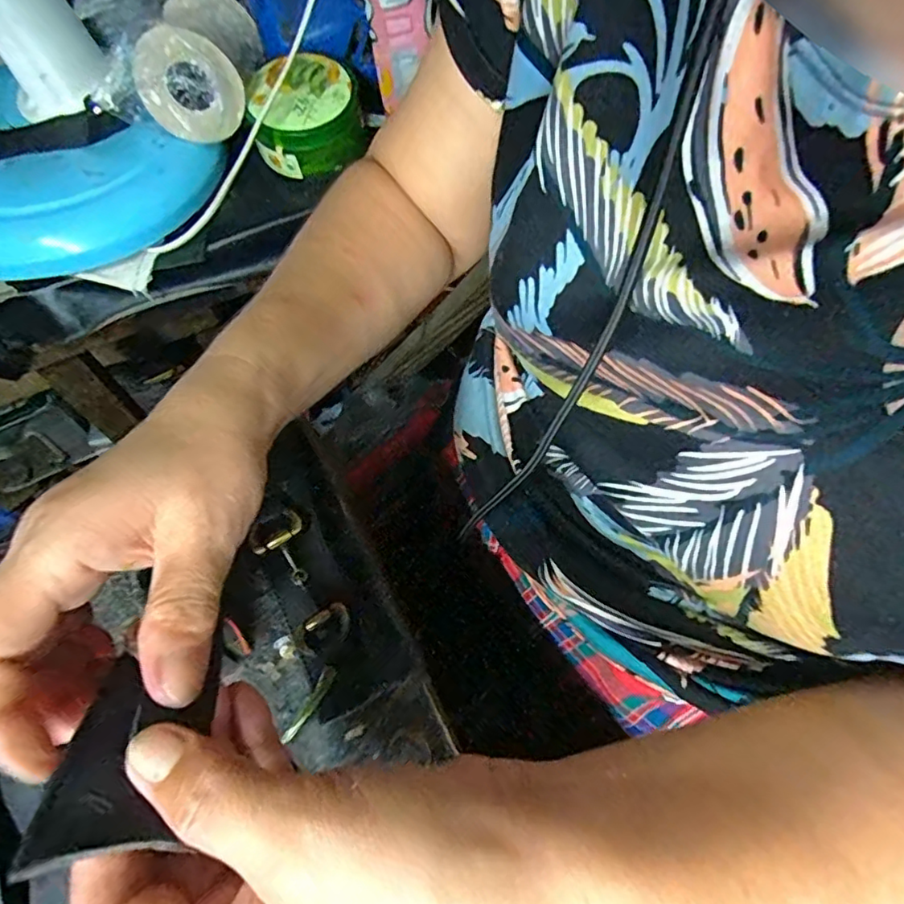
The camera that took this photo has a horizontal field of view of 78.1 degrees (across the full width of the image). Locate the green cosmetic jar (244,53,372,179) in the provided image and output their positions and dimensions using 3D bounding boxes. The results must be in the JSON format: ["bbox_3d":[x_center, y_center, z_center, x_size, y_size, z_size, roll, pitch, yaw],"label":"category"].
[{"bbox_3d":[-0.133,-0.313,0.516,0.096,0.061,0.087,-10,63,-2],"label":"green cosmetic jar"}]

